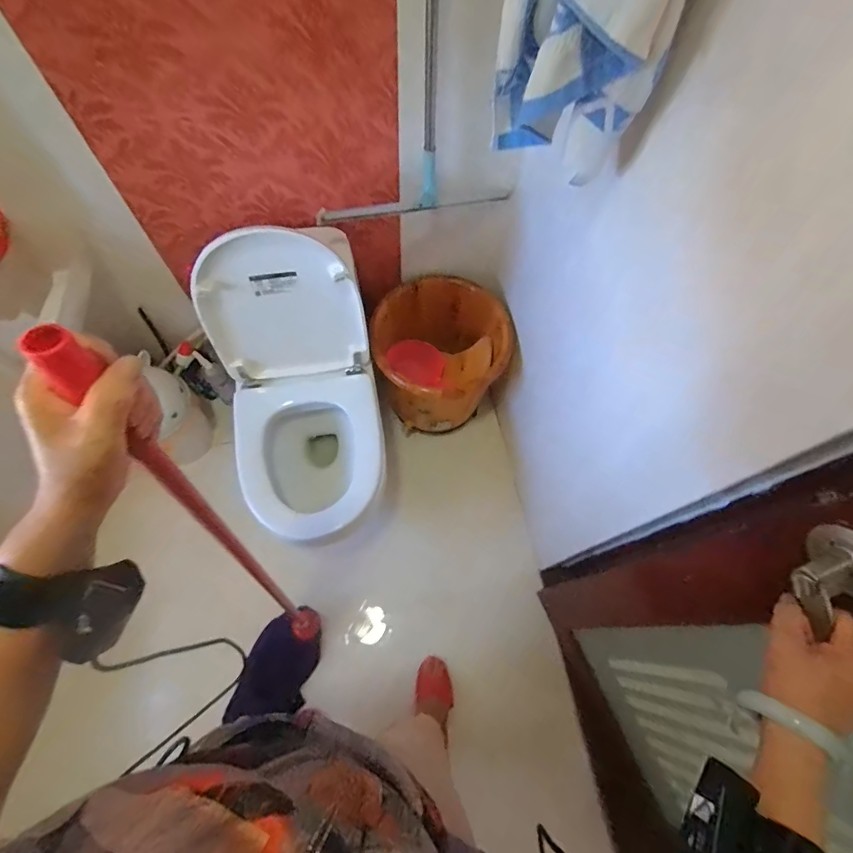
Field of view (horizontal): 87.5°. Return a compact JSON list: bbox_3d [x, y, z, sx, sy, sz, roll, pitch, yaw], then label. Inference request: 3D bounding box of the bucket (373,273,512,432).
[{"bbox_3d":[0.033,-0.214,1.374,0.395,0.290,0.352,18,66,6],"label":"bucket"}]

